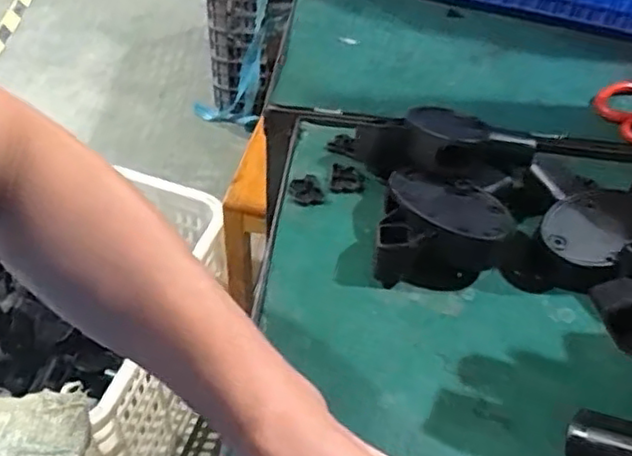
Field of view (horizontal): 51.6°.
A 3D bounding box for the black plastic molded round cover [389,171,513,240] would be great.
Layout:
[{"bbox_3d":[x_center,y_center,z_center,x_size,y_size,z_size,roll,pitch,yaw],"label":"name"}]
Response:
[{"bbox_3d":[0.098,-0.017,0.488,0.092,0.007,0.056,18,45,17],"label":"black plastic molded round cover"}]

